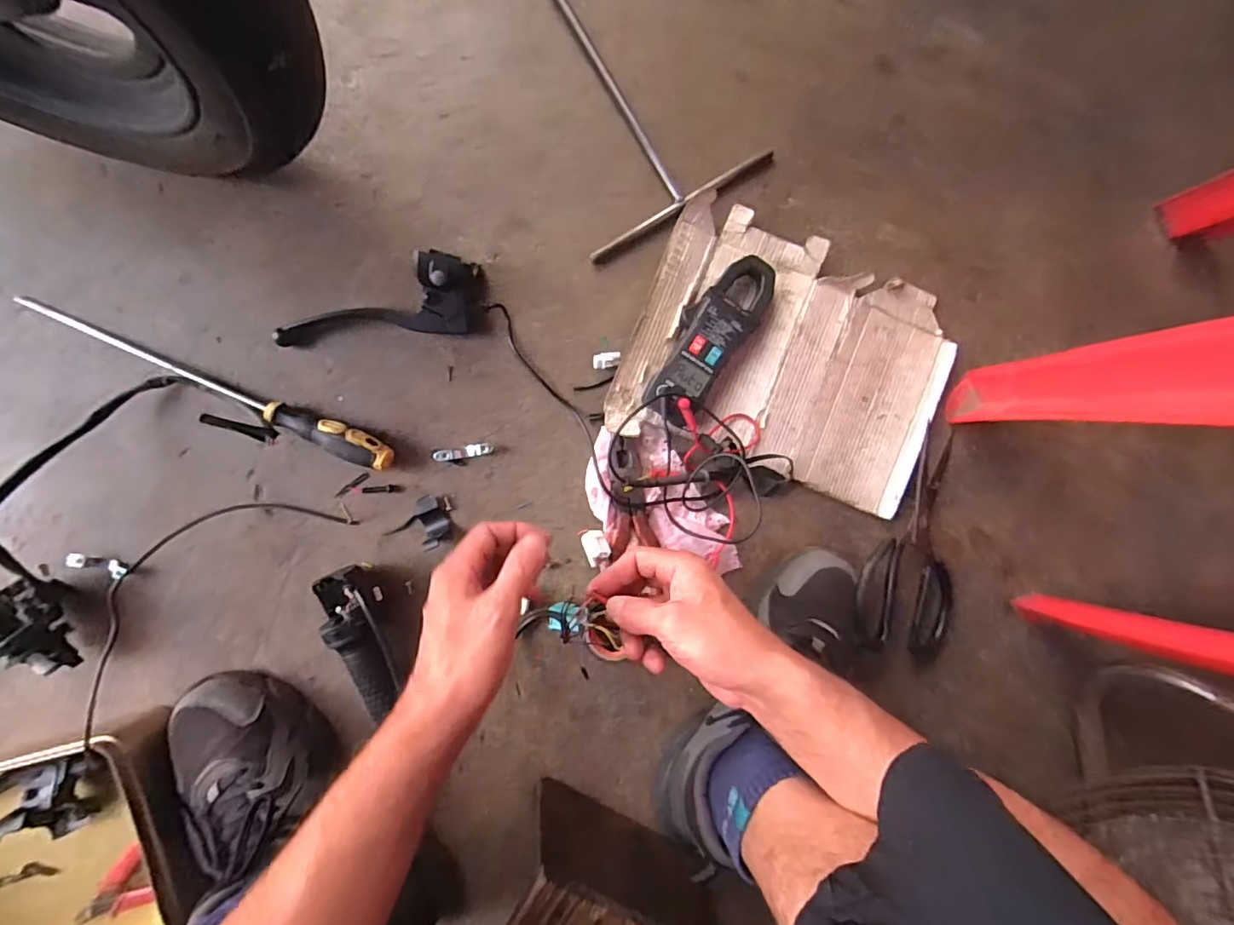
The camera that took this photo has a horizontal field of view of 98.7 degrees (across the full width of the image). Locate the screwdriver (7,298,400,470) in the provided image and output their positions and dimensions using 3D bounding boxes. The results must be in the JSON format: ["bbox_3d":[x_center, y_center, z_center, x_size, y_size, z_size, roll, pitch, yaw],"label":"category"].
[{"bbox_3d":[-0.353,-0.068,0.455,0.335,0.031,0.026,23,90,-4],"label":"screwdriver"}]

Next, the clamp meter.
[{"bbox_3d":[0.084,-0.112,0.472,0.058,0.034,0.165,33,90,-4],"label":"clamp meter"}]

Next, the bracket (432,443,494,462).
[{"bbox_3d":[-0.138,-0.009,0.477,0.050,0.012,0.011,-12,92,-3],"label":"bracket"}]

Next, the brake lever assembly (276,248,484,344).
[{"bbox_3d":[-0.207,-0.140,0.449,0.172,0.057,0.061,-5,92,-3],"label":"brake lever assembly"}]

